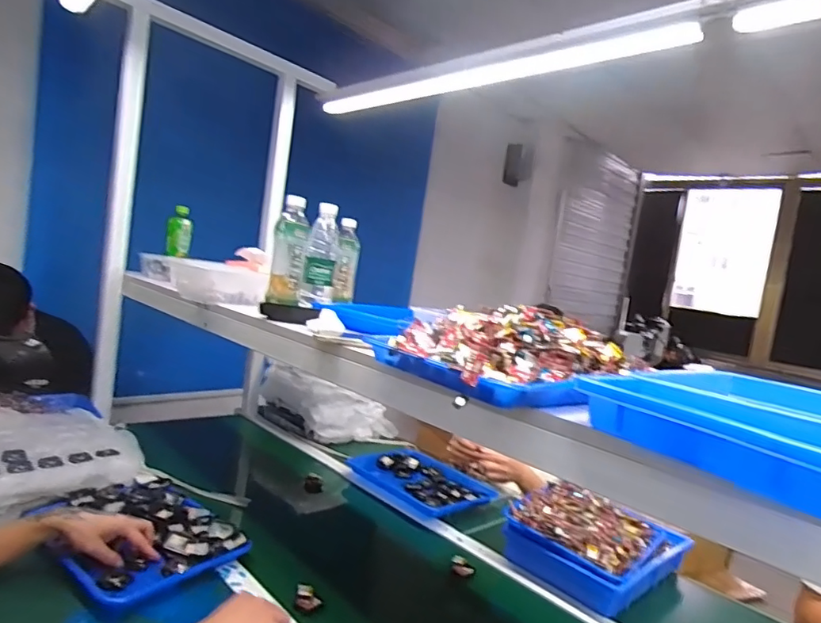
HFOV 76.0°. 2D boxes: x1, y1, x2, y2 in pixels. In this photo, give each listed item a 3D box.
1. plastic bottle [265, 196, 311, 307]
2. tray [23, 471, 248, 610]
[{"bbox_3d":[-0.226,-0.114,0.985,0.064,0.193,0.064,6,4,-14],"label":"plastic bottle"},{"bbox_3d":[-0.503,0.394,0.952,0.365,0.051,0.249,10,5,37],"label":"tray"}]

